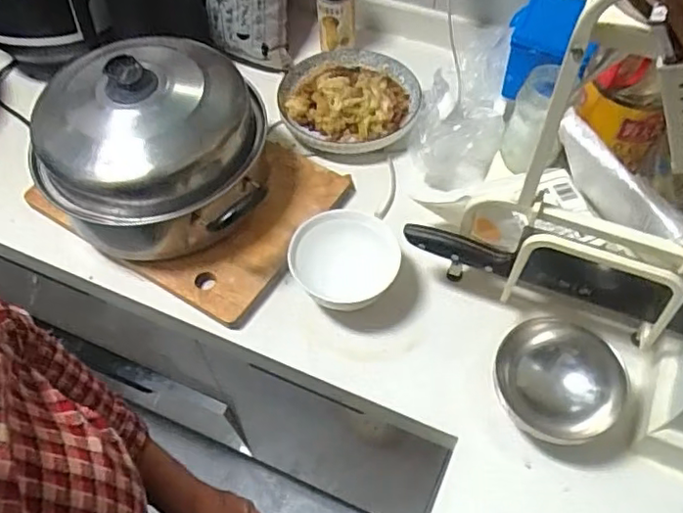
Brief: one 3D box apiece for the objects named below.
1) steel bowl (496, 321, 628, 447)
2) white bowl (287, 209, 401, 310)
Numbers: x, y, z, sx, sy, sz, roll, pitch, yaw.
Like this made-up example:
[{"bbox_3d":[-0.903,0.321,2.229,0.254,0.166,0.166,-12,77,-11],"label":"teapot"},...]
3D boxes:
[{"bbox_3d":[0.215,0.127,0.611,0.120,0.061,0.118,-1,57,1],"label":"steel bowl"},{"bbox_3d":[0.008,0.008,0.687,0.116,0.070,0.102,-36,63,-20],"label":"white bowl"}]

